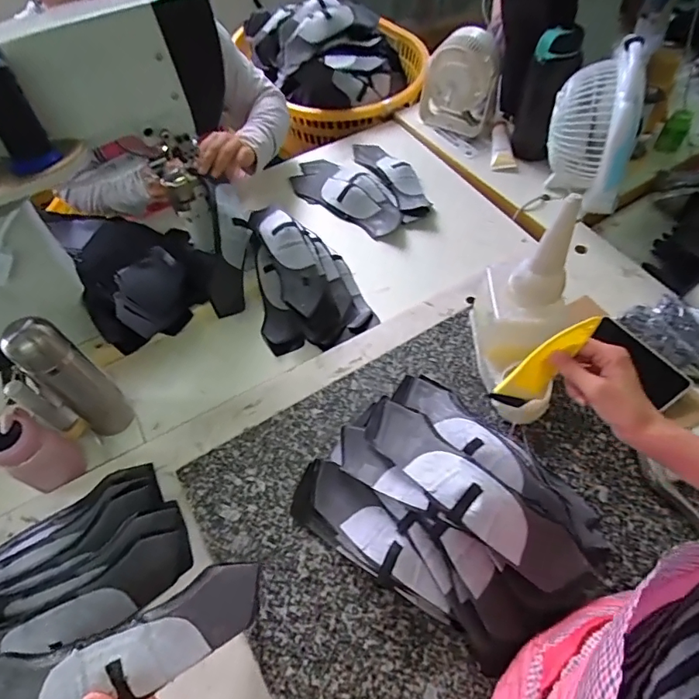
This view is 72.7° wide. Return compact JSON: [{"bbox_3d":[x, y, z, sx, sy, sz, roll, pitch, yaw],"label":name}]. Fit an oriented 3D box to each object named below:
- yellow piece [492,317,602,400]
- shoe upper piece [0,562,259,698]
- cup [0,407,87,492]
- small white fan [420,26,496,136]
[{"bbox_3d":[0.220,0.012,0.520,0.043,0.008,0.124,38,109,-2],"label":"yellow piece"},{"bbox_3d":[-0.232,0.304,0.473,0.293,0.053,0.080,-15,57,-19],"label":"shoe upper piece"},{"bbox_3d":[-0.440,0.149,0.672,0.071,0.137,0.074,-2,57,3],"label":"cup"},{"bbox_3d":[0.242,-0.588,1.051,0.163,0.176,0.098,9,58,9],"label":"small white fan"}]

